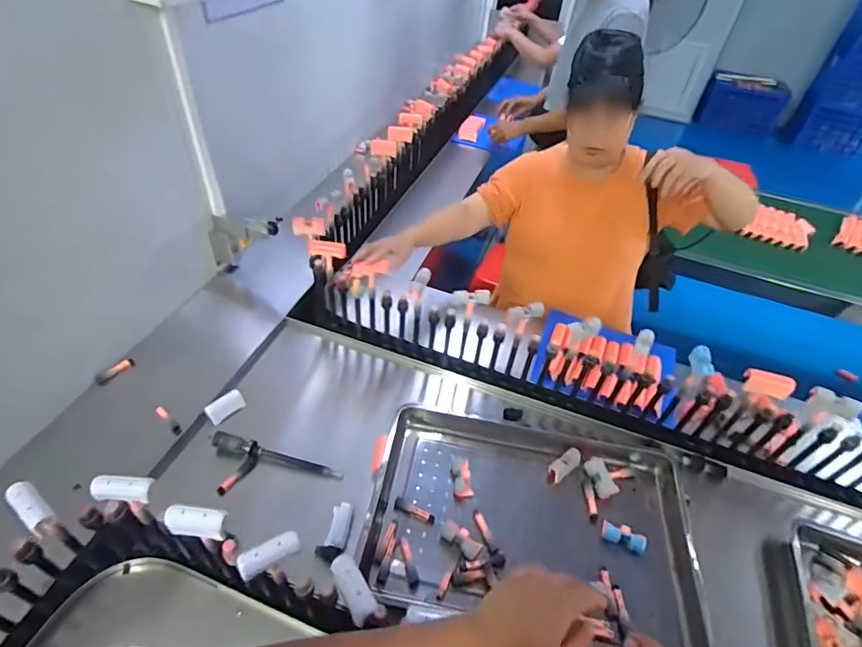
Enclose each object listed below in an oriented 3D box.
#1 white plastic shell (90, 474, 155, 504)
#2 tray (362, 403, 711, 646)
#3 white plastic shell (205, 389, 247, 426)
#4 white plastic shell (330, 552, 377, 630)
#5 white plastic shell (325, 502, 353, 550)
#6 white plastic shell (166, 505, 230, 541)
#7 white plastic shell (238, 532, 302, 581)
[{"bbox_3d":[-0.417,0.223,0.649,0.070,0.032,0.028,18,40,-31],"label":"white plastic shell"},{"bbox_3d":[0.188,0.361,0.908,0.577,0.040,0.387,10,47,4],"label":"tray"},{"bbox_3d":[-0.447,0.180,1.045,0.037,0.037,0.081,30,51,21],"label":"white plastic shell"},{"bbox_3d":[-0.095,0.322,0.590,0.031,0.013,0.084,-22,53,-24],"label":"white plastic shell"},{"bbox_3d":[-0.165,0.368,0.878,0.037,0.015,0.076,9,67,3],"label":"white plastic shell"},{"bbox_3d":[-0.306,0.257,0.626,0.075,0.027,0.032,6,47,0],"label":"white plastic shell"},{"bbox_3d":[-0.205,0.291,0.610,0.075,0.019,0.027,-23,53,-25],"label":"white plastic shell"}]

